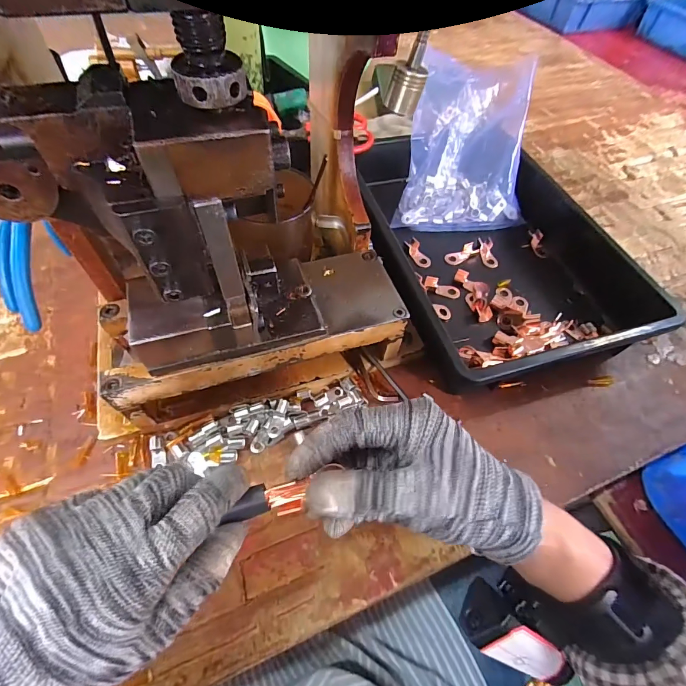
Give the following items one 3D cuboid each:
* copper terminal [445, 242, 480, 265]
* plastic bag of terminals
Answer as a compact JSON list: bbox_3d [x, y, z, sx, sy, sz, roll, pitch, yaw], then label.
[{"bbox_3d":[0.150,-0.112,0.472,0.044,0.007,0.018,-29,63,-8],"label":"copper terminal"},{"bbox_3d":[0.148,-0.250,0.469,0.146,0.206,0.099,12,25,27],"label":"plastic bag of terminals"}]

